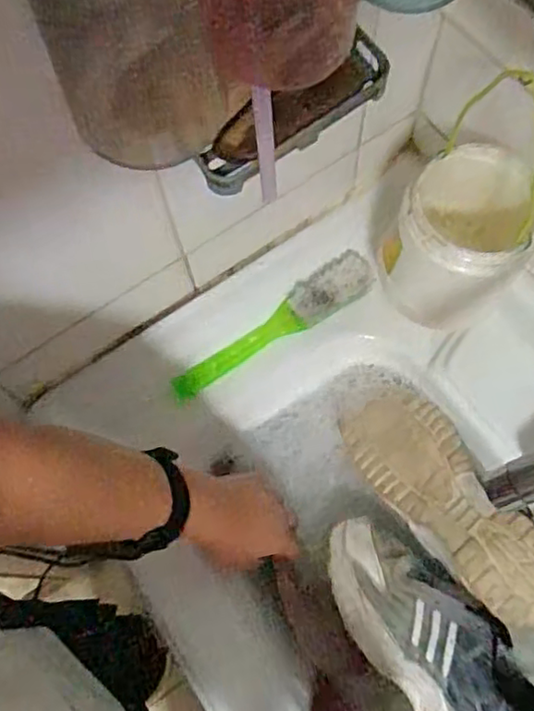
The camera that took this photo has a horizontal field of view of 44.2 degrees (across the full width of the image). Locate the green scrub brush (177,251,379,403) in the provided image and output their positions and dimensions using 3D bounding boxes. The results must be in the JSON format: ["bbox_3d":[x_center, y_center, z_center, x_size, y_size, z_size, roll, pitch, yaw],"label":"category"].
[{"bbox_3d":[0.008,-0.030,0.688,0.241,0.025,0.046,-32,72,-9],"label":"green scrub brush"}]

